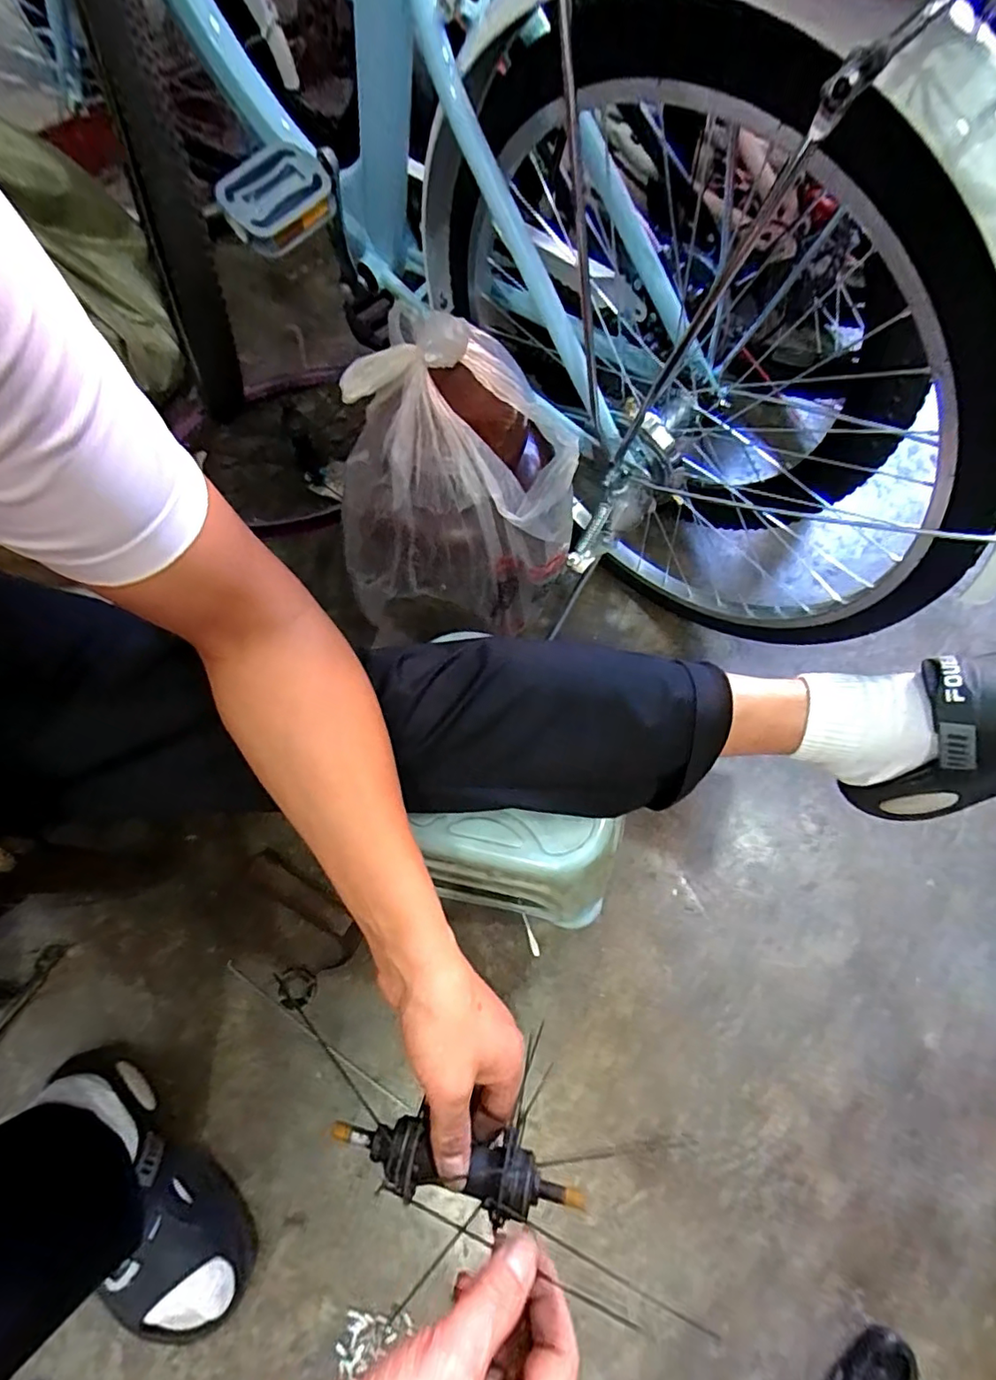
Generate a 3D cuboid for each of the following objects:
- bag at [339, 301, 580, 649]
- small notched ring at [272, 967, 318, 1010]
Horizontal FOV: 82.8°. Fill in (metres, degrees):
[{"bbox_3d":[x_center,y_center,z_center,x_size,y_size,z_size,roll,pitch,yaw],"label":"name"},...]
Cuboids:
[{"bbox_3d":[-0.053,-0.200,0.571,0.229,0.296,0.190,-17,69,-6],"label":"bag"},{"bbox_3d":[-0.225,0.332,0.631,0.043,0.004,0.043,0,69,0],"label":"small notched ring"}]

